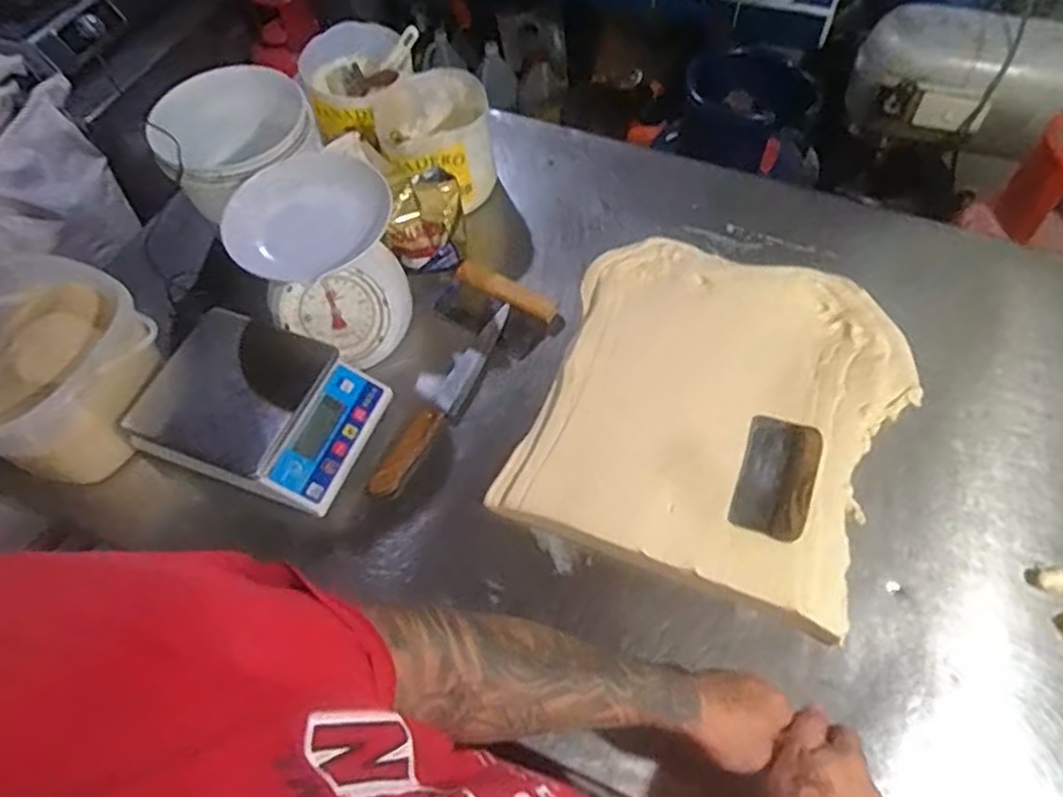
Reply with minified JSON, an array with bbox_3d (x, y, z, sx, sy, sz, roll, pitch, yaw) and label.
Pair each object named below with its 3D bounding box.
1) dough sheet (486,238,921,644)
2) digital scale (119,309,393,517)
[{"bbox_3d":[0.223,0.002,0.833,0.409,0.034,0.450,20,62,14],"label":"dough sheet"},{"bbox_3d":[-0.317,0.019,0.816,0.246,0.092,0.188,17,61,12],"label":"digital scale"}]

